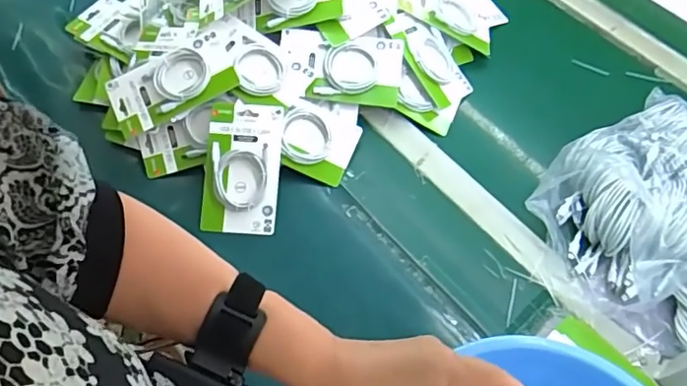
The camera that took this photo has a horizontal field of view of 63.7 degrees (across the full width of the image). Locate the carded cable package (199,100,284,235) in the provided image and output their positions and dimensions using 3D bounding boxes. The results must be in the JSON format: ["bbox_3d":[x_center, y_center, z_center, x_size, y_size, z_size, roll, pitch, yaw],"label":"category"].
[{"bbox_3d":[-0.142,-0.036,0.767,0.105,0.027,0.183,4,81,-1],"label":"carded cable package"}]

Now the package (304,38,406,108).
[{"bbox_3d":[0.021,-0.187,0.831,0.131,0.016,0.102,5,87,-5],"label":"package"}]

